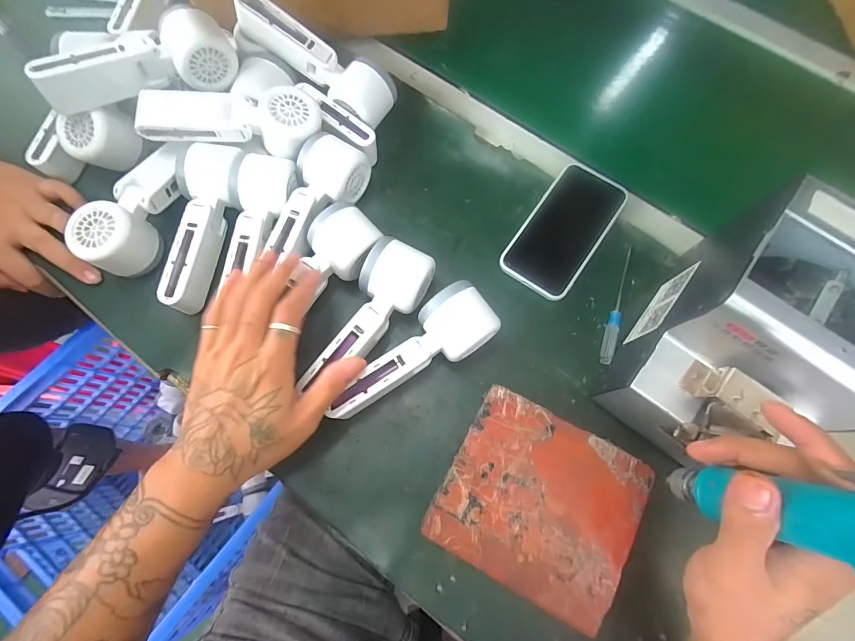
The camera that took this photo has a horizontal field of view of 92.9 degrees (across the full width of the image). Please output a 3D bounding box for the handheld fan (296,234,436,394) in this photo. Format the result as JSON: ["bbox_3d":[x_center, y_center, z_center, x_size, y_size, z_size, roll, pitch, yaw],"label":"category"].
[{"bbox_3d":[-0.054,-0.003,0.365,0.053,0.043,0.148,34,80,8],"label":"handheld fan"}]

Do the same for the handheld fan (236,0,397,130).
[{"bbox_3d":[-0.114,-0.264,0.415,0.168,0.047,0.054,30,74,-12],"label":"handheld fan"}]

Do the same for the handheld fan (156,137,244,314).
[{"bbox_3d":[-0.212,-0.089,0.383,0.054,0.045,0.162,7,73,0],"label":"handheld fan"}]

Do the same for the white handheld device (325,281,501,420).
[{"bbox_3d":[-0.014,0.033,0.361,0.157,0.050,0.054,-35,78,-11],"label":"white handheld device"}]

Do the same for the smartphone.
[{"bbox_3d":[0.142,-0.093,0.416,0.075,0.012,0.149,33,81,13],"label":"smartphone"}]

